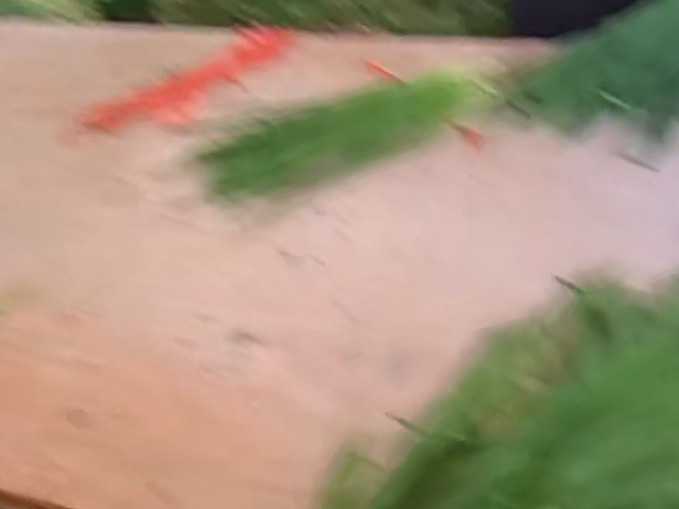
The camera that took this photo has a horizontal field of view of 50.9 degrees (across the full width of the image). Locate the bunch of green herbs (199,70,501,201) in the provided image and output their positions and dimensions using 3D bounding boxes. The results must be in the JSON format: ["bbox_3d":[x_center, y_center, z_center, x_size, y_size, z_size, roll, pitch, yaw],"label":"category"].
[{"bbox_3d":[0.015,-0.175,0.952,0.422,0.043,0.153,-21,41,-19],"label":"bunch of green herbs"}]

